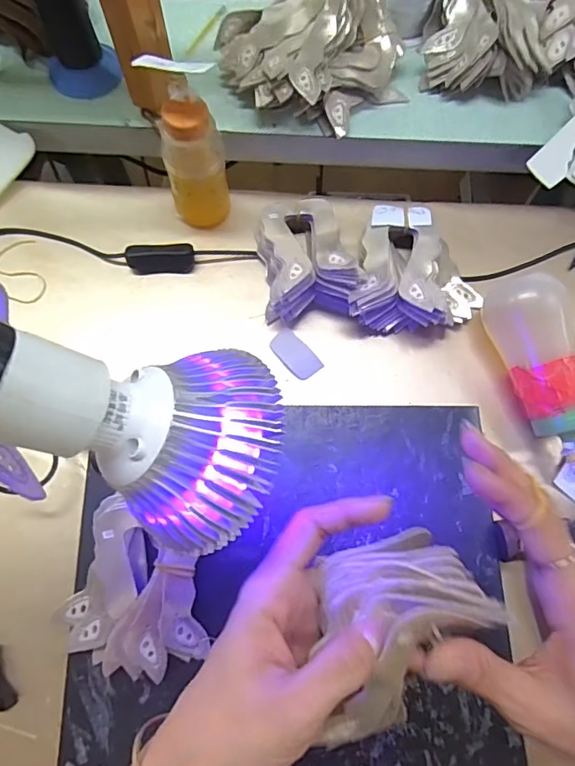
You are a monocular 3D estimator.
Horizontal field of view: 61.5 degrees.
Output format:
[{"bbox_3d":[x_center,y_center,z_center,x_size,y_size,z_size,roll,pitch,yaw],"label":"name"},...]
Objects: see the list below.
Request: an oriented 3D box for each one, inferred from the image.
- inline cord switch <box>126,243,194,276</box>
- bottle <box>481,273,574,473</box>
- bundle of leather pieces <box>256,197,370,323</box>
[{"bbox_3d":[-0.117,-0.114,0.444,0.059,0.022,0.020,-3,72,-2],"label":"inline cord switch"},{"bbox_3d":[0.208,-0.009,0.395,0.058,0.057,0.156,-9,72,-4],"label":"bottle"},{"bbox_3d":[0.015,-0.117,0.426,0.078,0.056,0.115,-7,73,-4],"label":"bundle of leather pieces"}]

